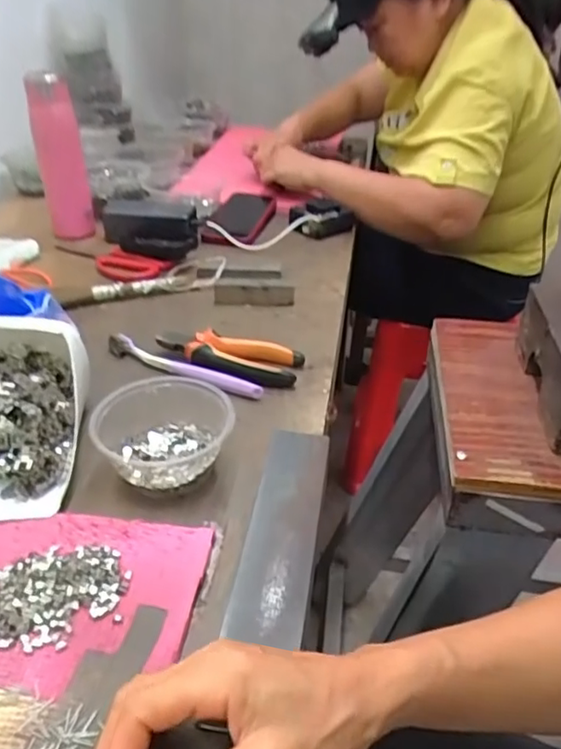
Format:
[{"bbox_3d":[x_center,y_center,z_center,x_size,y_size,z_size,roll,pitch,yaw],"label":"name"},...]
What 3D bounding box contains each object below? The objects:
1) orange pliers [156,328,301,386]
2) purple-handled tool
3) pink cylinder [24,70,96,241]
[{"bbox_3d":[-0.054,-0.018,0.608,0.147,0.022,0.058,11,35,16],"label":"orange pliers"},{"bbox_3d":[-0.101,-0.008,0.596,0.182,0.018,0.020,18,37,25],"label":"purple-handled tool"},{"bbox_3d":[-0.314,-0.308,0.856,0.063,0.210,0.057,-17,37,-25],"label":"pink cylinder"}]

